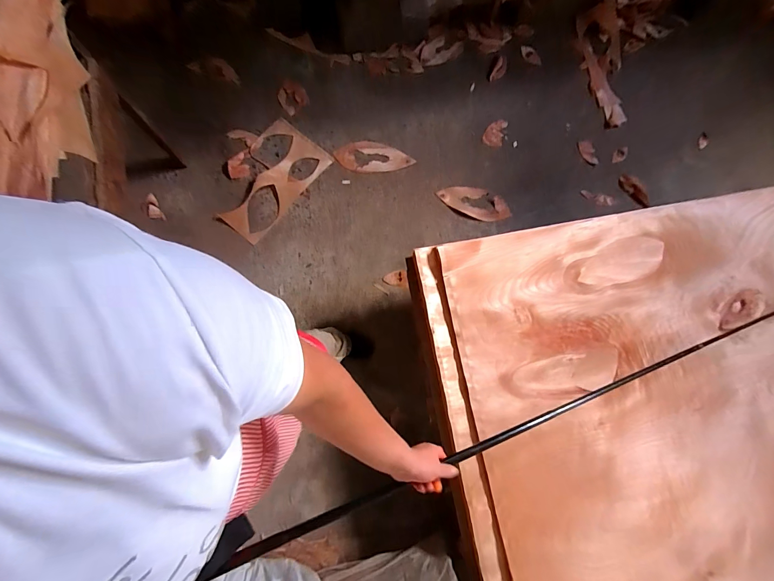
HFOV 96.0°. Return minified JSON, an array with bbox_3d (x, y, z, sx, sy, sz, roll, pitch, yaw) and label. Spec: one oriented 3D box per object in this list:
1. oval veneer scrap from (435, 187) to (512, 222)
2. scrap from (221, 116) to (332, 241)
[{"bbox_3d":[0.390,-0.386,1.541,0.331,0.026,0.121,18,104,-9],"label":"oval veneer scrap"},{"bbox_3d":[-0.514,-0.482,1.500,0.310,0.028,0.524,38,76,0],"label":"scrap"}]

